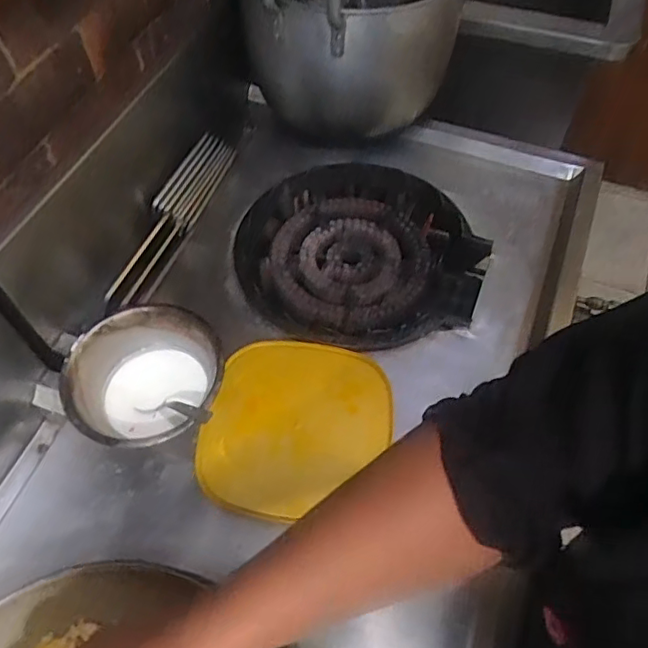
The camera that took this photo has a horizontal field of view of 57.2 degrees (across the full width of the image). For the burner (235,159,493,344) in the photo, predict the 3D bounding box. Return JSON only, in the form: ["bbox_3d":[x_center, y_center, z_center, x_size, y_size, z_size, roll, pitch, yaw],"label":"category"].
[{"bbox_3d":[0.049,-0.106,0.851,0.345,0.066,0.320,0,57,0],"label":"burner"}]

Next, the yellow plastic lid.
[{"bbox_3d":[-0.029,0.113,0.685,0.202,0.021,0.209,8,56,3],"label":"yellow plastic lid"}]

